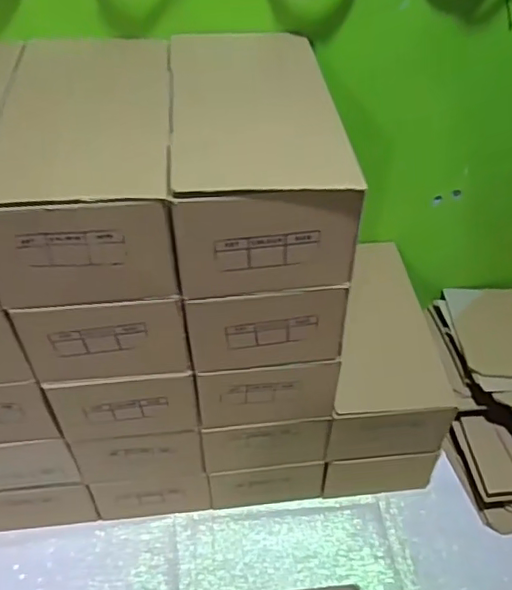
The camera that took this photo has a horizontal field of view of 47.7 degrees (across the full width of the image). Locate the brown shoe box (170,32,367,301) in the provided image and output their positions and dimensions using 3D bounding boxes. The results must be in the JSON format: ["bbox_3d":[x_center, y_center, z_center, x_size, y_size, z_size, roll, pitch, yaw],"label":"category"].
[{"bbox_3d":[-0.005,-0.130,0.523,0.134,0.101,0.263,-3,45,-5],"label":"brown shoe box"}]

